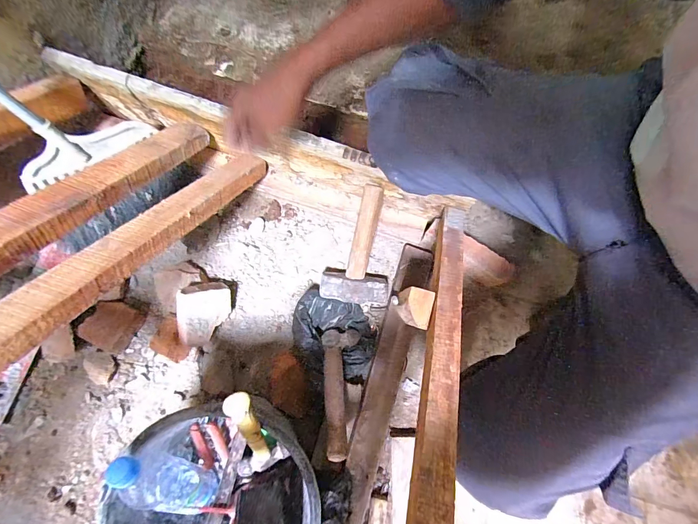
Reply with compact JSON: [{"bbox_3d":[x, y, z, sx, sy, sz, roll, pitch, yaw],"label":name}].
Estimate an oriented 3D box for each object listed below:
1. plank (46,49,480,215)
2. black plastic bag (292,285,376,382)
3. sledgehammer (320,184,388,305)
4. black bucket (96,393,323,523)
[{"bbox_3d":[-0.159,-0.211,0.630,0.739,0.157,0.038,20,80,0],"label":"plank"},{"bbox_3d":[-0.028,0.138,0.652,0.166,0.054,0.133,25,80,3],"label":"black plastic bag"},{"bbox_3d":[0.021,-0.032,0.635,0.127,0.051,0.219,8,106,0],"label":"sledgehammer"},{"bbox_3d":[-0.183,0.351,0.500,0.261,0.164,0.244,0,80,-1],"label":"black bucket"}]

